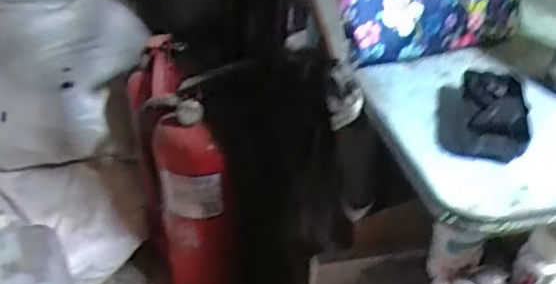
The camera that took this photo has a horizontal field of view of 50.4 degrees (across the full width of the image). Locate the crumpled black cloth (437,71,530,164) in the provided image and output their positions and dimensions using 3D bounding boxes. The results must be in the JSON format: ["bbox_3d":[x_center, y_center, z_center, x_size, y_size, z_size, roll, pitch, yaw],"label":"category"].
[{"bbox_3d":[0.171,-0.026,0.493,0.065,0.033,0.102,8,37,10],"label":"crumpled black cloth"}]

